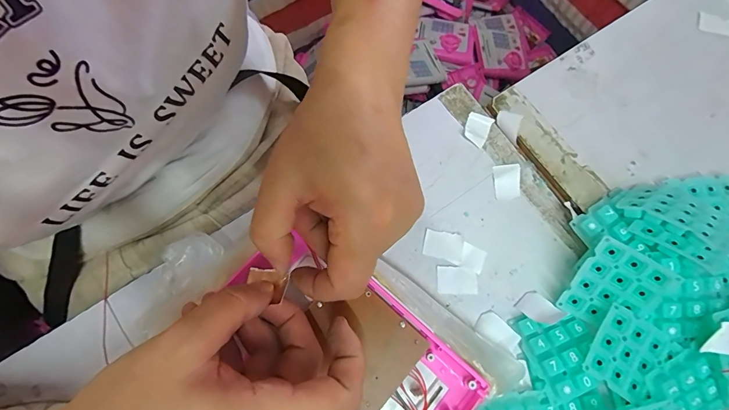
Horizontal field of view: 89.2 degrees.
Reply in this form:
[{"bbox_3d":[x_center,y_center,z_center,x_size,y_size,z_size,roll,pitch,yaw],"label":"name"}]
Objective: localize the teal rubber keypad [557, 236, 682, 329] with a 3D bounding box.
[{"bbox_3d":[0.170,0.059,0.250,0.051,0.006,0.059,31,109,9],"label":"teal rubber keypad"}]

